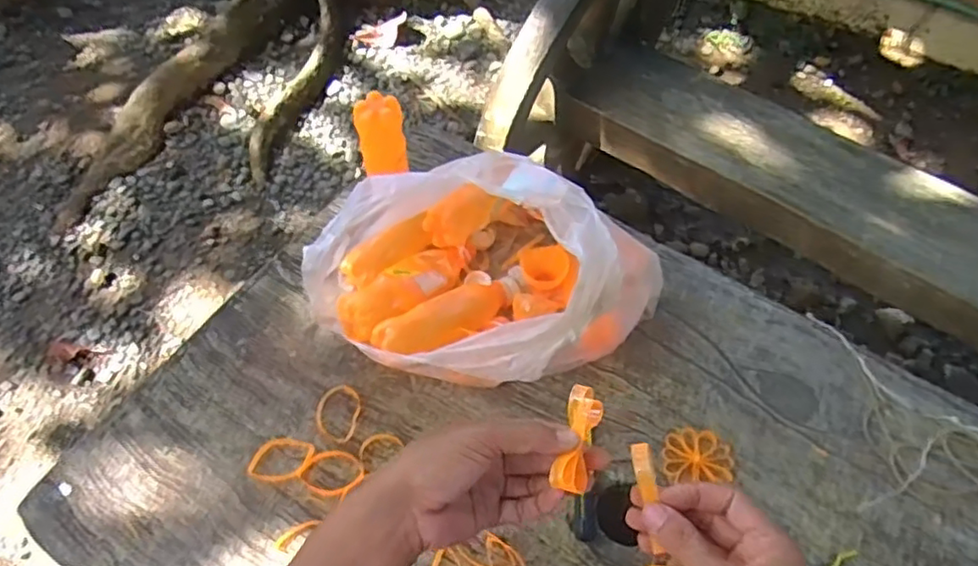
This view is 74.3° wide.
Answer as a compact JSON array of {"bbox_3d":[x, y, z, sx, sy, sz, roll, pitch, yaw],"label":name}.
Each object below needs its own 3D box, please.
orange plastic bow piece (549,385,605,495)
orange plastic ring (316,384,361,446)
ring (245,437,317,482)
[{"bbox_3d":[0.054,0.094,0.382,0.021,0.023,0.059,12,64,8],"label":"orange plastic bow piece"},{"bbox_3d":[-0.149,0.128,0.636,0.042,0.004,0.057,9,60,5],"label":"orange plastic ring"},{"bbox_3d":[-0.198,0.169,0.616,0.057,0.006,0.042,7,60,4],"label":"ring"}]

